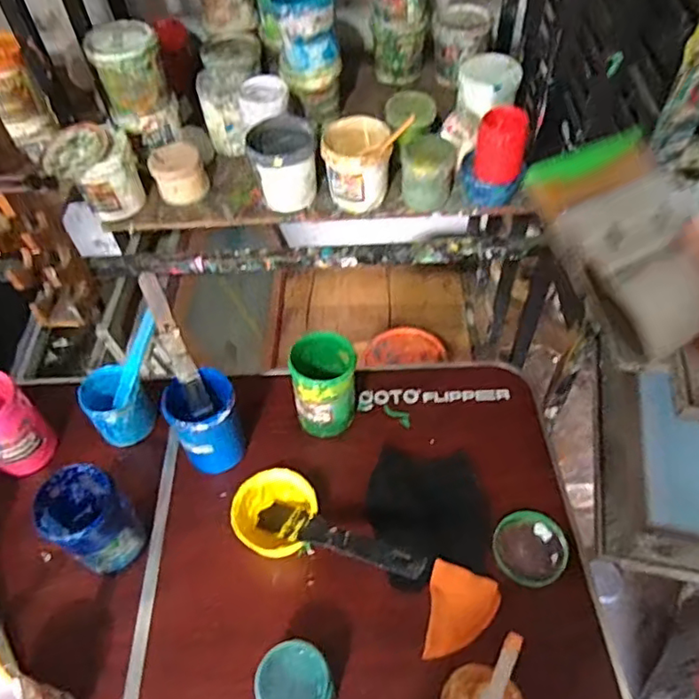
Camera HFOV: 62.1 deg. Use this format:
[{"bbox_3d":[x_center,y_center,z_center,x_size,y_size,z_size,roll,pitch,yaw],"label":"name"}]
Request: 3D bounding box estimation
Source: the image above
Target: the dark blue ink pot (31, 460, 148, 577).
[{"bbox_3d":[-0.339,0.234,0.779,0.104,0.143,0.090,28,59,23],"label":"dark blue ink pot"}]

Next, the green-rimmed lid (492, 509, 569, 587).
[{"bbox_3d":[0.251,0.274,0.809,0.096,0.017,0.103,-2,53,2],"label":"green-rimmed lid"}]

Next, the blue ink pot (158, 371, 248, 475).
[{"bbox_3d":[-0.205,0.110,0.856,0.094,0.143,0.097,-2,53,2],"label":"blue ink pot"}]

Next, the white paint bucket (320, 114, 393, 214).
[{"bbox_3d":[0.015,-0.345,1.086,0.121,0.126,0.129,-2,53,2],"label":"white paint bucket"}]

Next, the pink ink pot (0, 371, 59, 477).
[{"bbox_3d":[-0.515,0.116,0.869,0.089,0.150,0.096,-2,53,2],"label":"pink ink pot"}]

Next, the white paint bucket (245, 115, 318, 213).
[{"bbox_3d":[-0.120,-0.341,1.078,0.119,0.119,0.126,-2,53,2],"label":"white paint bucket"}]

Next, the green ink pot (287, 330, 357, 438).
[{"bbox_3d":[-0.039,0.056,0.899,0.097,0.142,0.105,-2,53,2],"label":"green ink pot"}]

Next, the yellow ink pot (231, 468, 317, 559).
[{"bbox_3d":[-0.100,0.234,0.811,0.112,0.066,0.116,-2,53,2],"label":"yellow ink pot"}]

